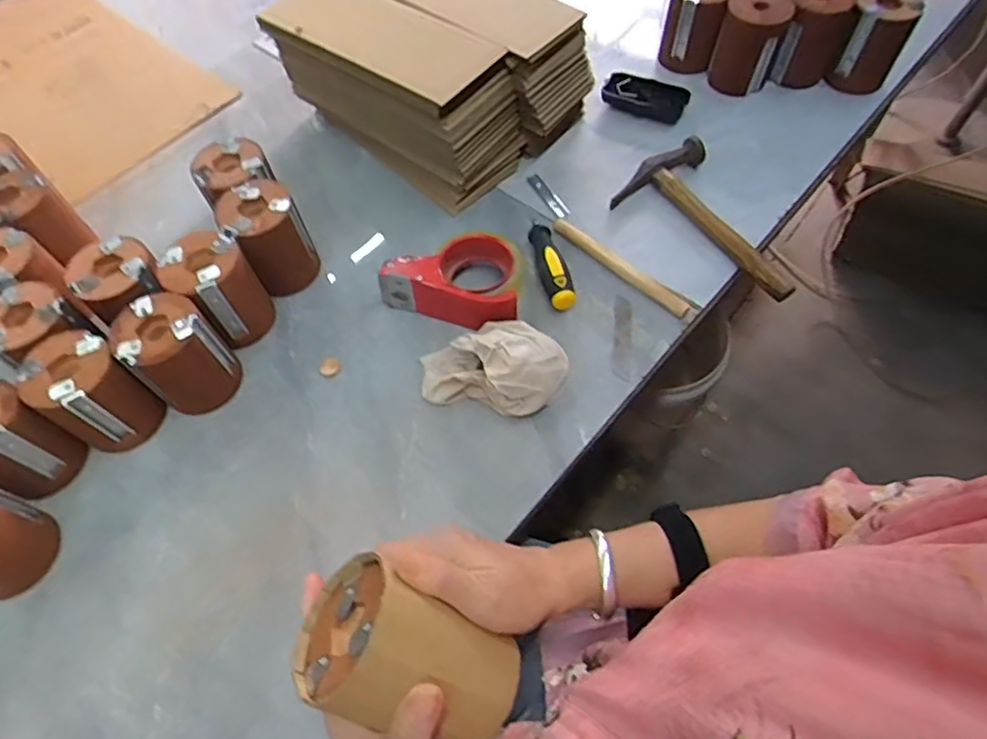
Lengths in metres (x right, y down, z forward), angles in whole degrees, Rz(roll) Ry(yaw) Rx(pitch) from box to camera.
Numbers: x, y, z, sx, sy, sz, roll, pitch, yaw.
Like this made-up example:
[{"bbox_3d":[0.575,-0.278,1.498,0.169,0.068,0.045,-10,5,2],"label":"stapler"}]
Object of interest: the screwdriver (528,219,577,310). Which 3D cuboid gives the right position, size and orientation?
[{"bbox_3d":[0.061,-0.123,0.678,0.030,0.027,0.132,-13,60,-4],"label":"screwdriver"}]

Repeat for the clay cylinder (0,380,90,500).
[{"bbox_3d":[-0.442,0.066,0.556,0.077,0.105,0.076,28,66,18],"label":"clay cylinder"}]

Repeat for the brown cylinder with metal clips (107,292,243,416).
[{"bbox_3d":[-0.300,-0.008,0.593,0.088,0.107,0.078,37,69,22],"label":"brown cylinder with metal clips"}]

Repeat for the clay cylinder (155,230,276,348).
[{"bbox_3d":[-0.283,-0.080,0.634,0.080,0.103,0.081,-35,64,-15],"label":"clay cylinder"}]

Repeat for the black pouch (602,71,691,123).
[{"bbox_3d":[0.214,-0.385,0.852,0.112,0.025,0.070,24,65,16],"label":"black pouch"}]

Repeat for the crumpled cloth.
[{"bbox_3d":[-0.001,-0.007,0.607,0.146,0.048,0.090,9,61,9],"label":"crumpled cloth"}]

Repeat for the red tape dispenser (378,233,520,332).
[{"bbox_3d":[-0.045,-0.098,0.659,0.150,0.055,0.093,5,61,6],"label":"red tape dispenser"}]

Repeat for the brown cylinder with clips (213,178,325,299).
[{"bbox_3d":[-0.244,-0.142,0.671,0.078,0.100,0.086,-28,63,-12],"label":"brown cylinder with clips"}]

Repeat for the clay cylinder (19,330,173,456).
[{"bbox_3d":[-0.378,0.023,0.578,0.079,0.106,0.075,32,67,20],"label":"clay cylinder"}]

